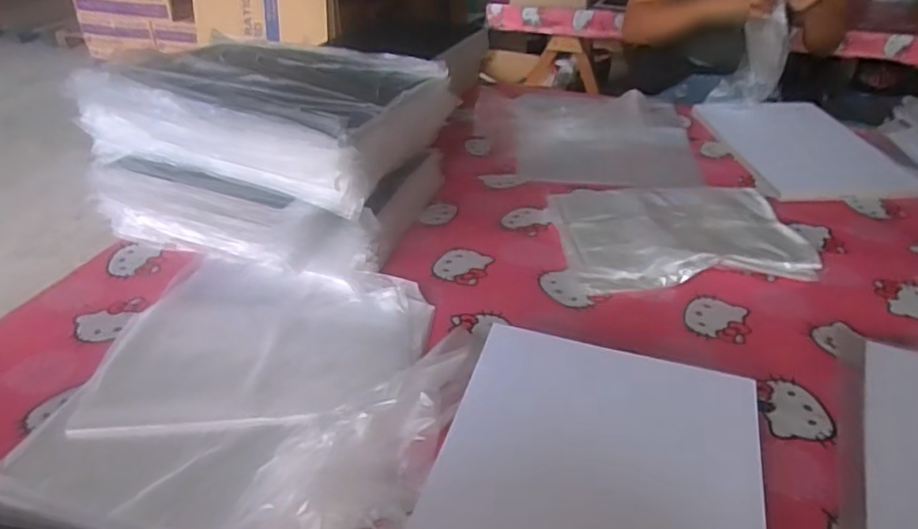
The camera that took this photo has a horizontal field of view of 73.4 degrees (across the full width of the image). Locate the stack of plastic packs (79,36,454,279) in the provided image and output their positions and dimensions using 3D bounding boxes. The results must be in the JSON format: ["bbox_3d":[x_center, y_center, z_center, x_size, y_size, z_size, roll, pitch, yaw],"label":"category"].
[{"bbox_3d":[-0.255,-0.168,0.850,0.383,0.196,0.347,12,36,17],"label":"stack of plastic packs"}]

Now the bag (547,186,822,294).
[{"bbox_3d":[0.307,-0.047,0.867,0.324,0.032,0.236,-3,34,-4],"label":"bag"}]

